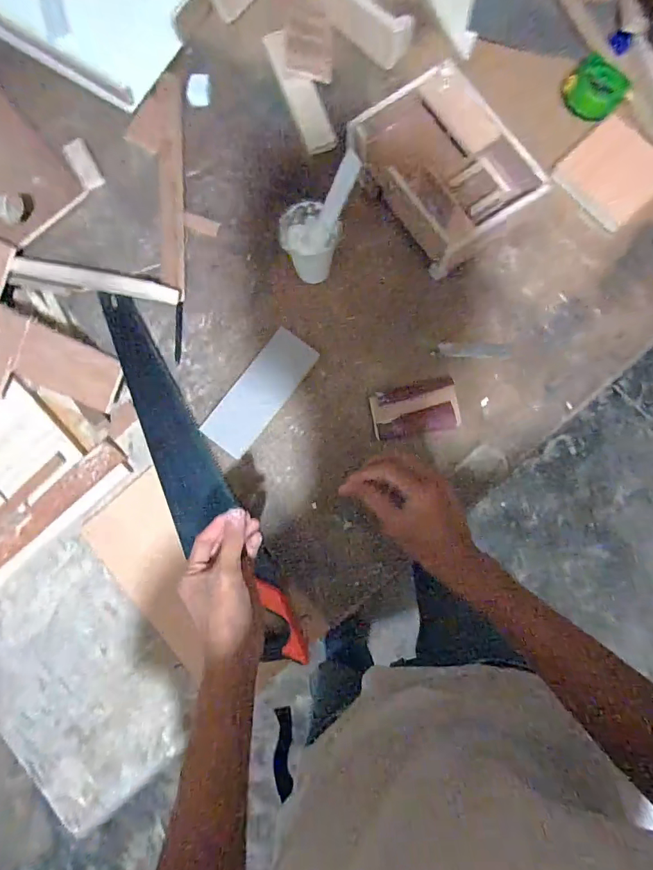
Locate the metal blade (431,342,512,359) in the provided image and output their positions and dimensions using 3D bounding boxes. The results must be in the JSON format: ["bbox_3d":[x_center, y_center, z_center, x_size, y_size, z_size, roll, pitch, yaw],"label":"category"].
[{"bbox_3d":[0.187,-0.108,0.584,0.100,0.004,0.018,3,86,-1],"label":"metal blade"}]

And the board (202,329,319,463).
[{"bbox_3d":[-0.085,-0.055,0.580,0.064,0.012,0.166,37,86,6],"label":"board"}]

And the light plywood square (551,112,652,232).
[{"bbox_3d":[0.371,-0.342,0.585,0.114,0.017,0.103,44,90,4],"label":"light plywood square"}]

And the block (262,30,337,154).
[{"bbox_3d":[-0.036,-0.474,0.626,0.042,0.005,0.183,-21,83,0],"label":"block"}]

